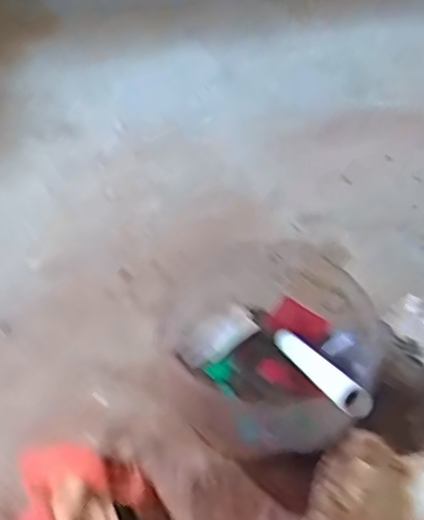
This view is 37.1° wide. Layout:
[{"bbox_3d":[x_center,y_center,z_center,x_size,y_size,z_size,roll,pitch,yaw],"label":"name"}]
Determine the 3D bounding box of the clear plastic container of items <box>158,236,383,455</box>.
[{"bbox_3d":[0.071,0.105,0.742,0.247,0.127,0.259,-9,42,-12],"label":"clear plastic container of items"}]

